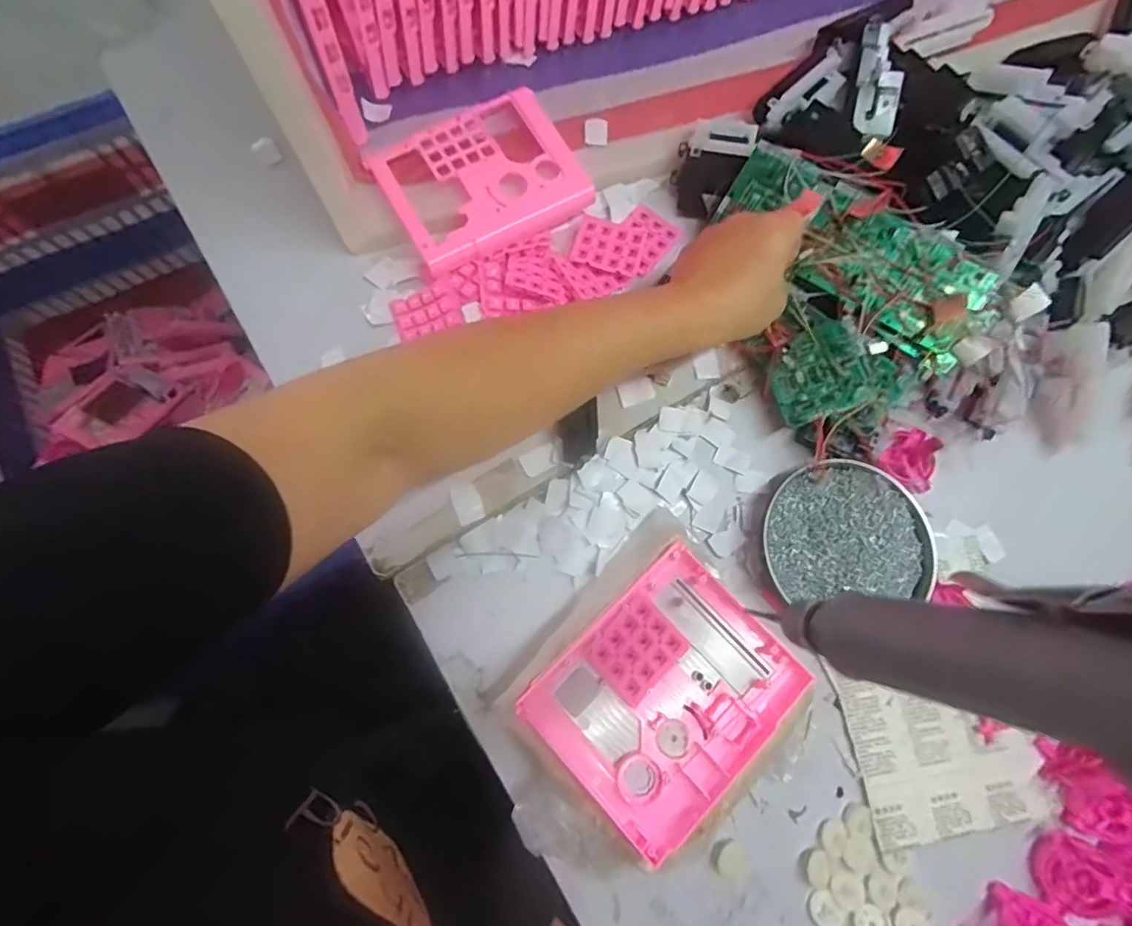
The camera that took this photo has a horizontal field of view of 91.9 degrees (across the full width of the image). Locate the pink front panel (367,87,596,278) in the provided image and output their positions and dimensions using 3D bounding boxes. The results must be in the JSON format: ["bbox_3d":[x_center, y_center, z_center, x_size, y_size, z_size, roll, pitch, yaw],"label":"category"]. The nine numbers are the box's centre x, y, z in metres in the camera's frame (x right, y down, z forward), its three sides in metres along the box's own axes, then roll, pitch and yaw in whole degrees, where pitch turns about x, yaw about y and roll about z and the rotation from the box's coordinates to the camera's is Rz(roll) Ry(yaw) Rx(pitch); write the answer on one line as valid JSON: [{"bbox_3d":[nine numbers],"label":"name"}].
[{"bbox_3d":[-0.072,-0.250,0.481,0.162,0.021,0.129,-29,78,-9],"label":"pink front panel"}]

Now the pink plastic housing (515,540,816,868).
[{"bbox_3d":[0.069,0.158,0.379,0.162,0.016,0.133,-42,80,-11],"label":"pink plastic housing"}]

